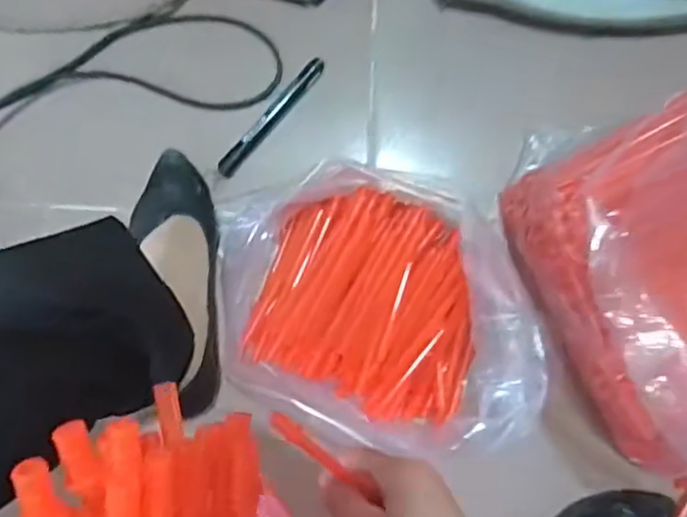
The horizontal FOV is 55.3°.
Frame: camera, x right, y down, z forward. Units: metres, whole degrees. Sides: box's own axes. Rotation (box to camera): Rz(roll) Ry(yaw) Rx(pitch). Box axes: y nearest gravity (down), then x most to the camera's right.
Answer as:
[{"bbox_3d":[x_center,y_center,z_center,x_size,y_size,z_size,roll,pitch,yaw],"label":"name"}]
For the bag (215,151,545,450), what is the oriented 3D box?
[{"bbox_3d":[0.030,0.043,0.581,0.266,0.087,0.246,3,86,-1],"label":"bag"}]

